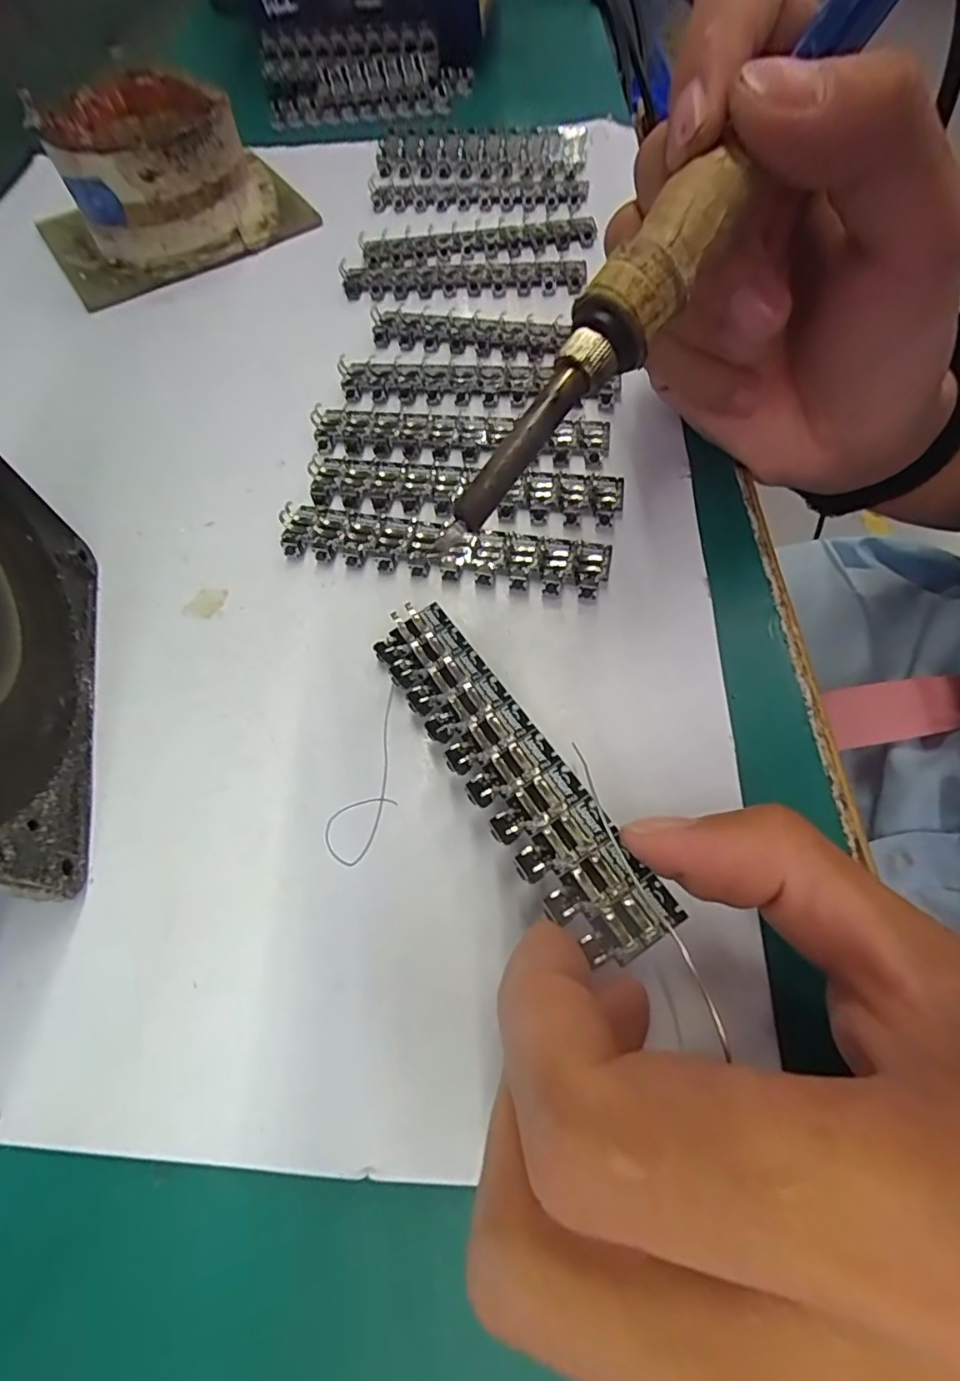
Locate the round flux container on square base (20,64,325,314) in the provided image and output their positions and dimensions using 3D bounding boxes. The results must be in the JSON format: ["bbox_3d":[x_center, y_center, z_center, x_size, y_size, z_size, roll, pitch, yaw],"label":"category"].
[{"bbox_3d":[-0.157,-0.252,0.280,0.120,0.047,0.095,-32,66,-12],"label":"round flux container on square base"}]

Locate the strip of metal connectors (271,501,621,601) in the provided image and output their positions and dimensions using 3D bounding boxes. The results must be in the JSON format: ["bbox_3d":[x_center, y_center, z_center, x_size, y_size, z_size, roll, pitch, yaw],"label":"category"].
[{"bbox_3d":[-0.013,-0.048,0.194,0.108,0.006,0.024,9,64,8],"label":"strip of metal connectors"}]

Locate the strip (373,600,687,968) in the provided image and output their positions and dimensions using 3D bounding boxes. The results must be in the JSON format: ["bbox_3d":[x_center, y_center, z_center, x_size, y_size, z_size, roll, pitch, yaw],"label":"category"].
[{"bbox_3d":[0.005,0.015,0.149,0.023,0.005,0.110,-31,57,-12],"label":"strip"}]

